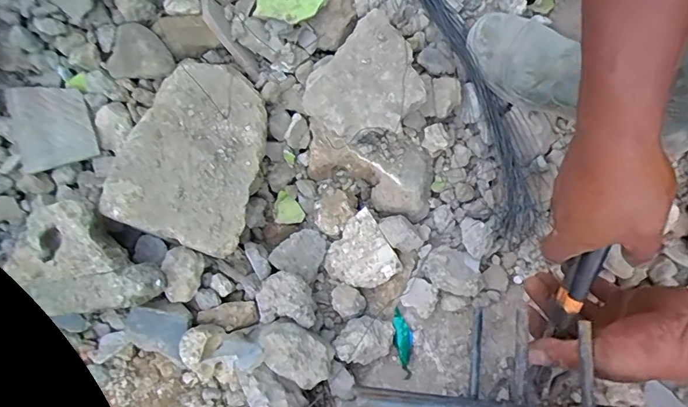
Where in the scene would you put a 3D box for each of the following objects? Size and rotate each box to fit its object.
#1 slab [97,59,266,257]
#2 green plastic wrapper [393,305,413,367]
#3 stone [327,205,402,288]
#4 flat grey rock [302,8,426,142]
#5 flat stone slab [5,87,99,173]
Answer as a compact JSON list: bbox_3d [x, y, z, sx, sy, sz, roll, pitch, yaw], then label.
[{"bbox_3d":[-0.155,-0.060,0.469,0.133,0.043,0.202,10,66,2],"label":"slab"},{"bbox_3d":[0.065,0.144,0.490,0.019,0.008,0.059,-6,67,-6],"label":"green plastic wrapper"},{"bbox_3d":[0.026,0.057,0.515,0.076,0.020,0.081,0,93,1],"label":"stone"},{"bbox_3d":[0.028,-0.128,0.474,0.107,0.031,0.130,40,71,14],"label":"flat grey rock"},{"bbox_3d":[-0.320,-0.087,0.493,0.079,0.009,0.090,-15,87,-8],"label":"flat stone slab"}]

